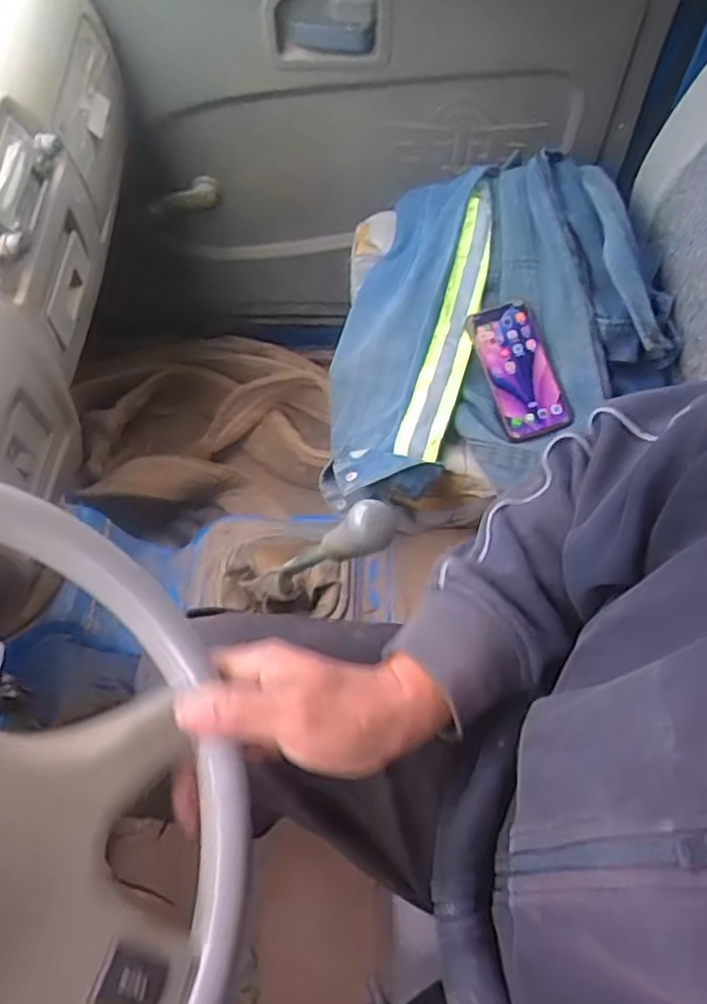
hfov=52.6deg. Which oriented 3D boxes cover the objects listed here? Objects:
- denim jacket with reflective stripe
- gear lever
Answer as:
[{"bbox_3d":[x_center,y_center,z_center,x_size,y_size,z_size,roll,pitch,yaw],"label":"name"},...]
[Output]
[{"bbox_3d":[0.172,-0.194,0.821,0.363,0.183,0.414,10,59,3],"label":"denim jacket with reflective stripe"},{"bbox_3d":[-0.020,0.046,0.685,0.043,0.174,0.035,26,57,-20],"label":"gear lever"}]

